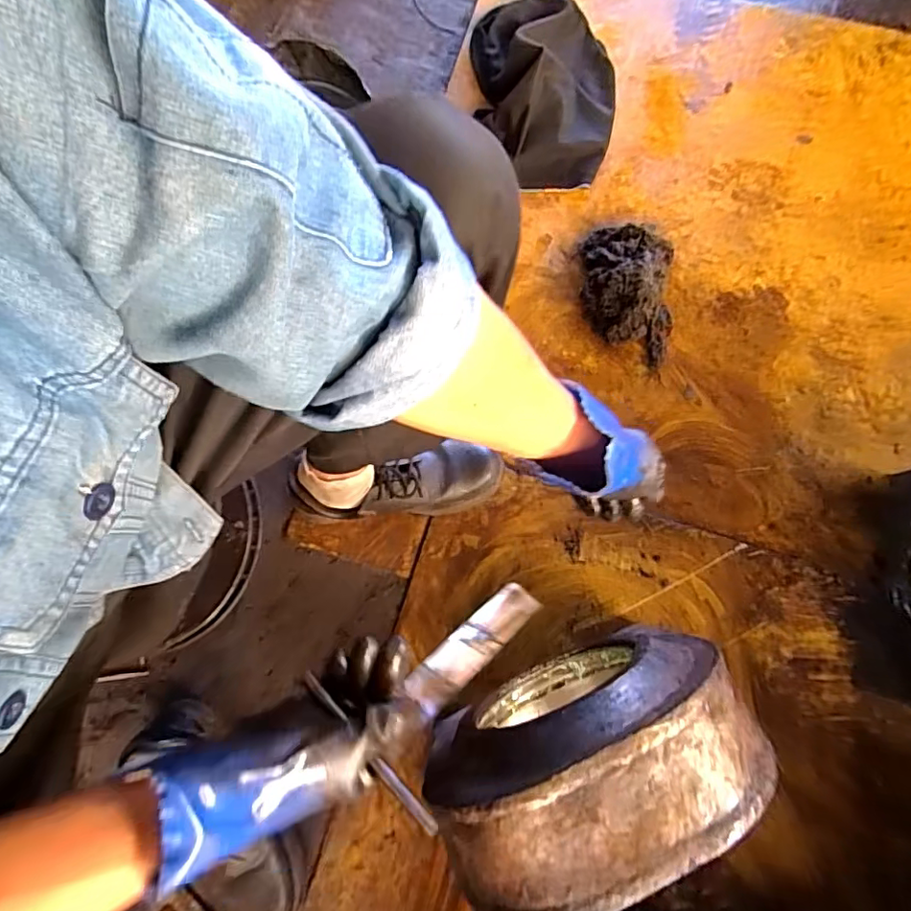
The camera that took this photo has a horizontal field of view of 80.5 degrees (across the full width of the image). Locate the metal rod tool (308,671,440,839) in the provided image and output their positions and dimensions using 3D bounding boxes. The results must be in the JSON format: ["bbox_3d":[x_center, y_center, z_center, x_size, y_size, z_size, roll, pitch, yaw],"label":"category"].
[{"bbox_3d":[-0.069,0.228,0.417,0.151,0.009,0.010,40,81,24],"label":"metal rod tool"}]

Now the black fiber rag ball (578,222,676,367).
[{"bbox_3d":[0.250,-0.237,0.765,0.127,0.069,0.212,-2,77,1],"label":"black fiber rag ball"}]

